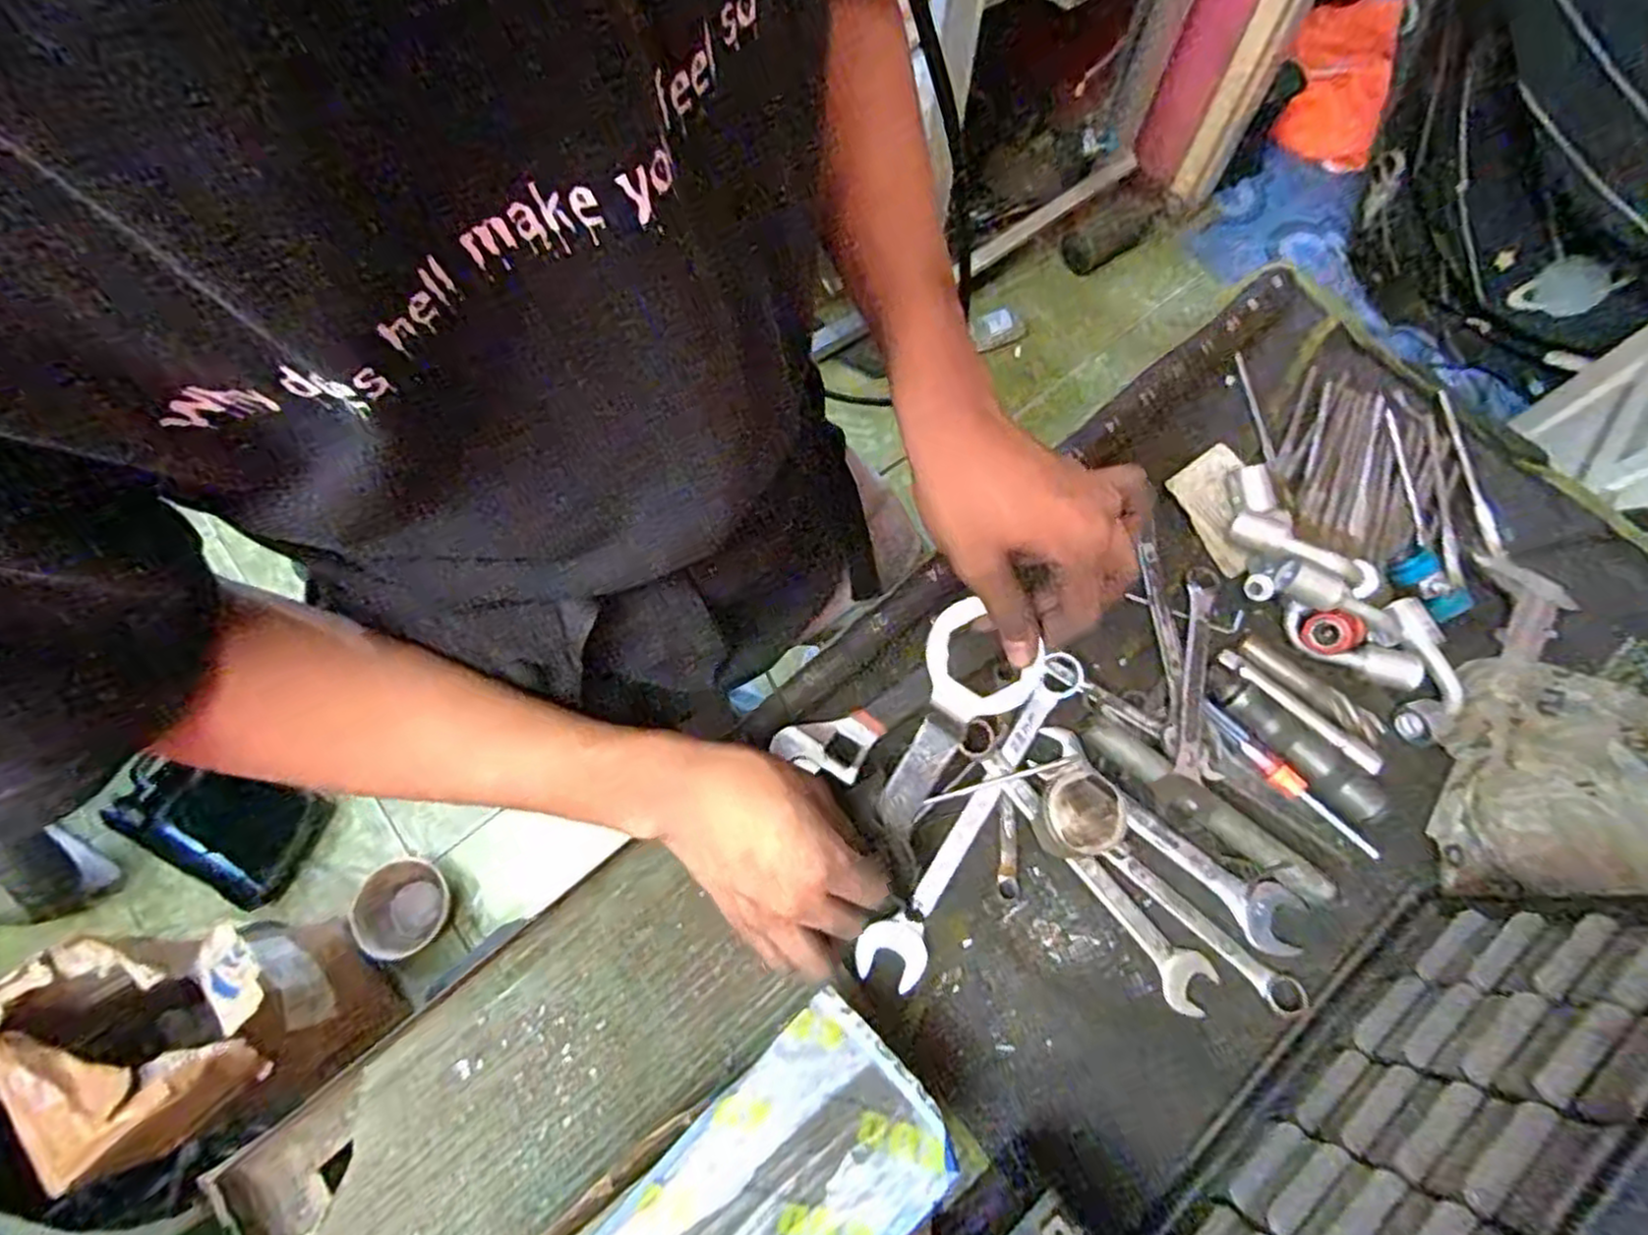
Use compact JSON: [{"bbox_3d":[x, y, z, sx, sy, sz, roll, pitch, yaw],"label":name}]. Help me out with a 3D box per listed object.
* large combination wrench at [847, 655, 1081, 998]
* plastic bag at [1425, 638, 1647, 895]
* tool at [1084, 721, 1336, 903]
[{"bbox_3d":[0.104,0.130,0.499,0.039,0.013,0.247,32,76,12],"label":"large combination wrench"},{"bbox_3d":[0.501,0.086,0.444,0.188,0.138,0.170,6,70,4],"label":"plastic bag"},{"bbox_3d":[0.253,0.127,0.491,0.175,0.027,0.022,37,75,14],"label":"tool"}]

